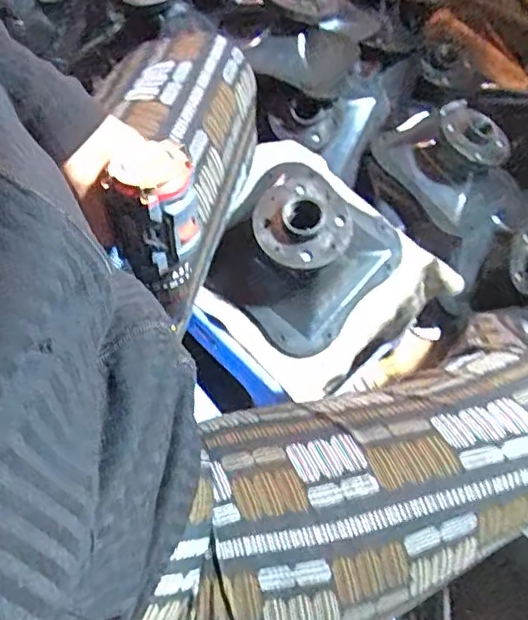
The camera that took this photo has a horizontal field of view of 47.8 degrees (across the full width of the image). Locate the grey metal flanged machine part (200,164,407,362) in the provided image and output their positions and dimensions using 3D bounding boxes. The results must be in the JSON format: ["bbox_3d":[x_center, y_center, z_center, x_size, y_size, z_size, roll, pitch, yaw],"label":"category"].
[{"bbox_3d":[0.042,-0.070,0.626,0.169,0.080,0.191,38,74,12],"label":"grey metal flanged machine part"}]

